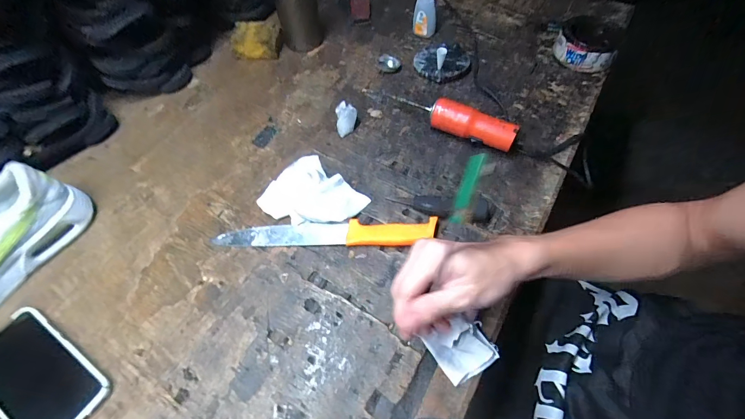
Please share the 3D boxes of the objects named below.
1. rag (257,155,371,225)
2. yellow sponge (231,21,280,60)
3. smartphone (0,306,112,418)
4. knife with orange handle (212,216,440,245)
[{"bbox_3d":[-0.087,-0.018,0.458,0.122,0.021,0.107,39,68,23],"label":"rag"},{"bbox_3d":[-0.220,-0.321,0.632,0.090,0.045,0.059,5,59,5],"label":"yellow sponge"},{"bbox_3d":[-0.354,0.176,0.350,0.158,0.013,0.077,27,63,17],"label":"smartphone"},{"bbox_3d":[-0.061,0.030,0.431,0.280,0.016,0.033,0,59,2],"label":"knife with orange handle"}]

